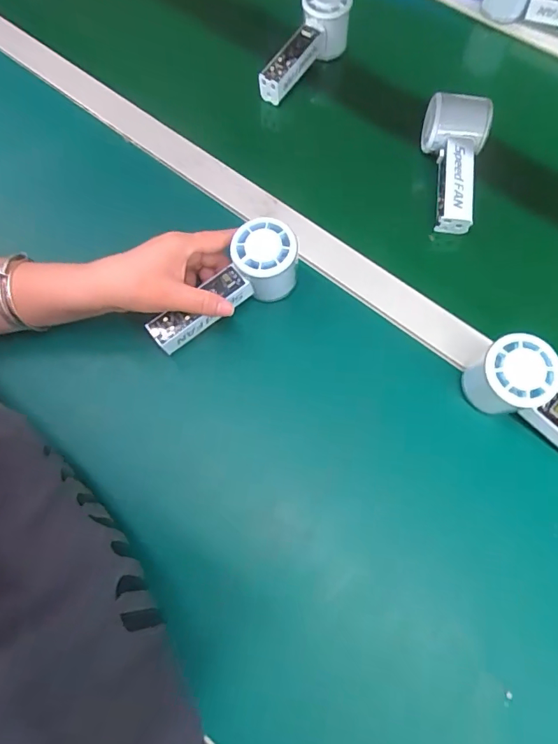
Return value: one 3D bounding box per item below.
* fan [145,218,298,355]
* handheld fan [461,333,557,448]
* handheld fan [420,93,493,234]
[{"bbox_3d":[-0.044,-0.069,0.426,0.149,0.058,0.057,-38,71,3],"label":"fan"},{"bbox_3d":[0.220,0.040,0.372,0.051,0.062,0.146,-35,73,-12],"label":"handheld fan"},{"bbox_3d":[0.178,-0.218,0.484,0.065,0.049,0.137,13,70,5],"label":"handheld fan"}]

